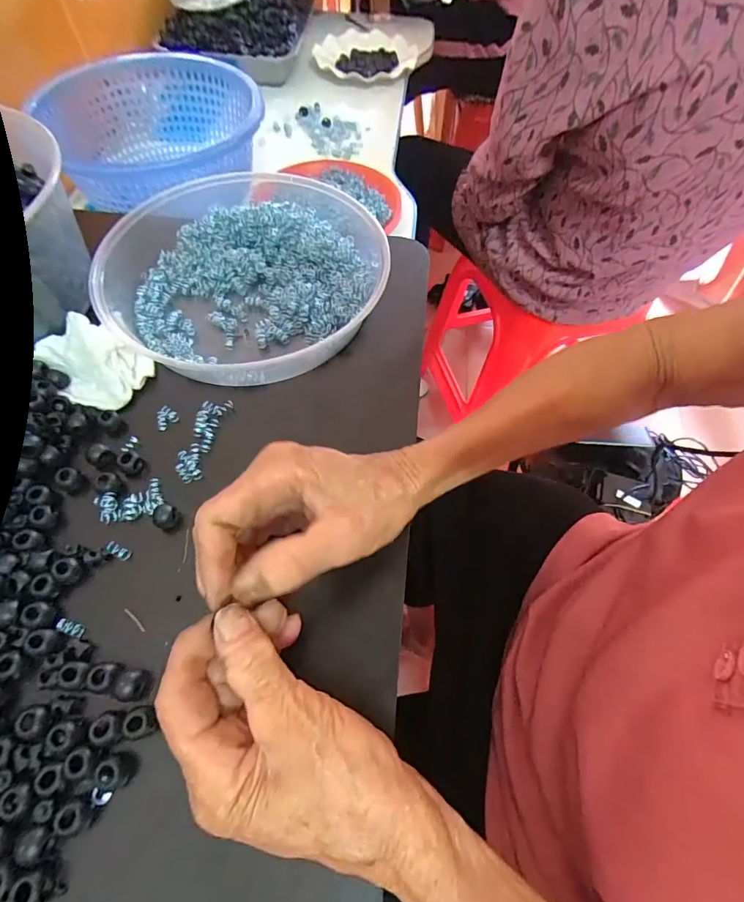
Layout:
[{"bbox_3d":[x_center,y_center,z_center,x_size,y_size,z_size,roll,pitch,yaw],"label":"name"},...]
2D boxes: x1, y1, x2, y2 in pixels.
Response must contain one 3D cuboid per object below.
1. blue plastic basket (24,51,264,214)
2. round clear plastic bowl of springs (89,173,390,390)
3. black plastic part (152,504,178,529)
[{"bbox_3d":[-0.268,-0.399,0.580,0.247,0.102,0.268,-19,64,-13],"label":"blue plastic basket"},{"bbox_3d":[-0.103,-0.145,0.373,0.228,0.049,0.226,-3,61,-4],"label":"round clear plastic bowl of springs"},{"bbox_3d":[-0.131,0.043,0.282,0.013,0.013,0.014,-6,62,-6],"label":"black plastic part"}]

